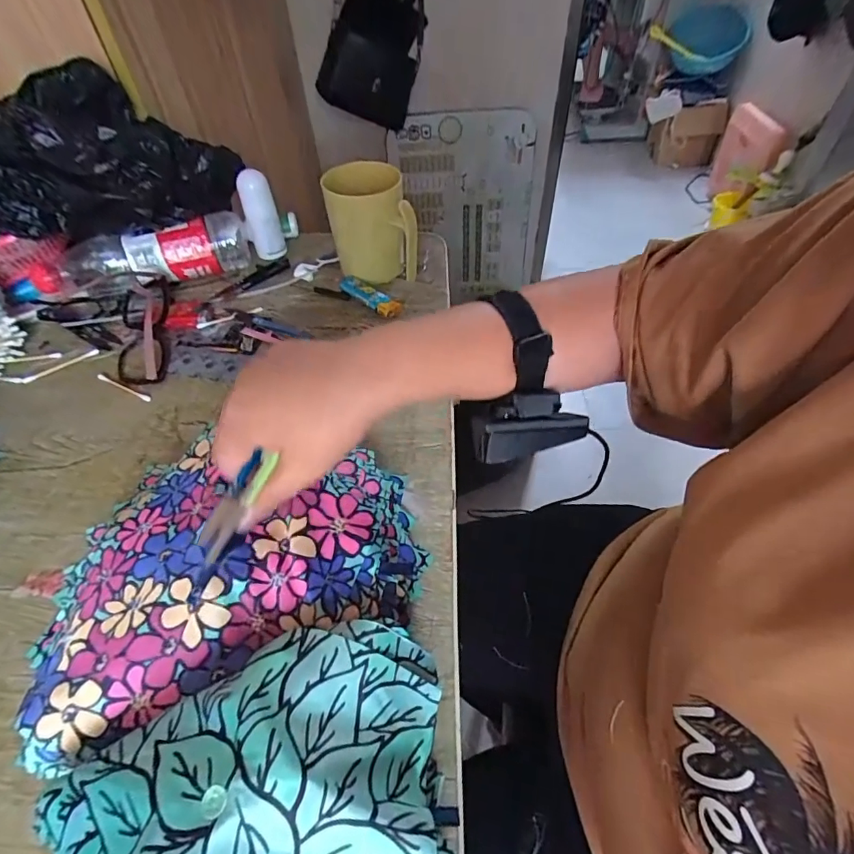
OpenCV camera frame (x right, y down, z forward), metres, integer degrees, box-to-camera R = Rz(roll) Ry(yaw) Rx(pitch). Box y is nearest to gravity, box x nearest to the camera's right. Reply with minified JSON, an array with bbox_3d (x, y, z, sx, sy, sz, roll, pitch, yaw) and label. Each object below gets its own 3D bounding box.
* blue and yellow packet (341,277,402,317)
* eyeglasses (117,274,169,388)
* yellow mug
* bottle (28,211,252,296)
[{"bbox_3d":[-0.063,-0.146,0.523,0.084,0.012,0.026,34,59,24],"label":"blue and yellow packet"},{"bbox_3d":[-0.291,-0.105,0.480,0.047,0.034,0.153,-12,52,-9],"label":"eyeglasses"},{"bbox_3d":[-0.061,-0.219,0.522,0.088,0.105,0.086,-10,52,-6],"label":"yellow mug"},{"bbox_3d":[-0.315,-0.185,0.525,0.222,0.061,0.073,-16,53,-12],"label":"bottle"}]

